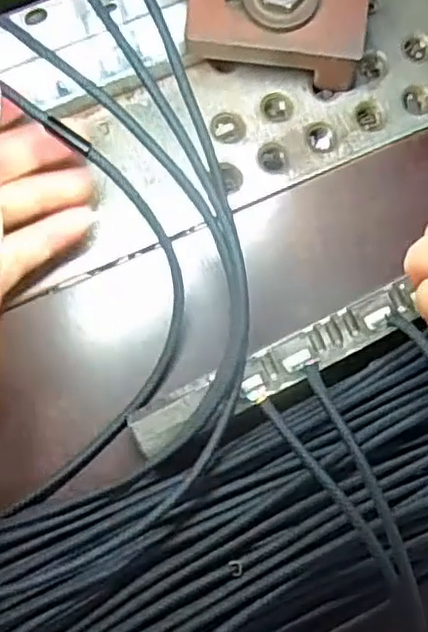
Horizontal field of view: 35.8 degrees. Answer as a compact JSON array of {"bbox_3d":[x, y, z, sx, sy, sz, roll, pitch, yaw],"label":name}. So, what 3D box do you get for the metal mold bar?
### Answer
[{"bbox_3d":[0.025,0.021,0.271,0.122,0.022,0.019,-26,83,-5],"label":"metal mold bar"}]

